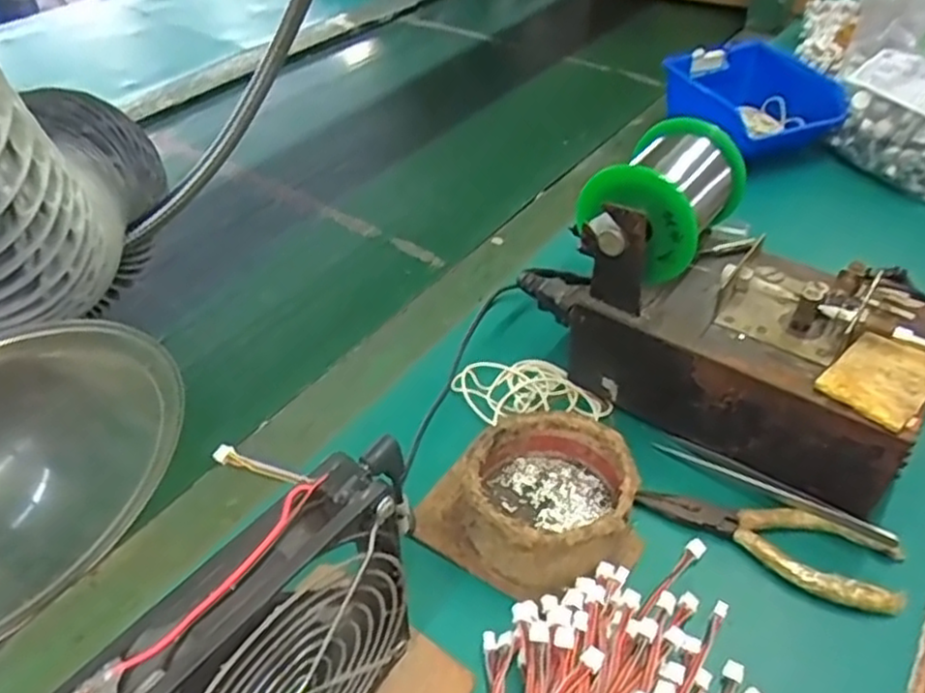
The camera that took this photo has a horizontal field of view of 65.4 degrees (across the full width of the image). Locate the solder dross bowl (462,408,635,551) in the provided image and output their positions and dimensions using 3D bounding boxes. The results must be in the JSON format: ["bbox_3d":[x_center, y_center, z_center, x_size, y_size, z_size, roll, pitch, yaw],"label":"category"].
[{"bbox_3d":[0.043,0.074,0.364,0.079,0.038,0.080,0,43,0],"label":"solder dross bowl"}]

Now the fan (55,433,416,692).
[{"bbox_3d":[-0.064,0.117,0.258,0.028,0.127,0.123,29,50,27],"label":"fan"}]

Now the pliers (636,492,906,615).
[{"bbox_3d":[0.153,0.094,0.363,0.123,0.012,0.041,19,46,19],"label":"pliers"}]

